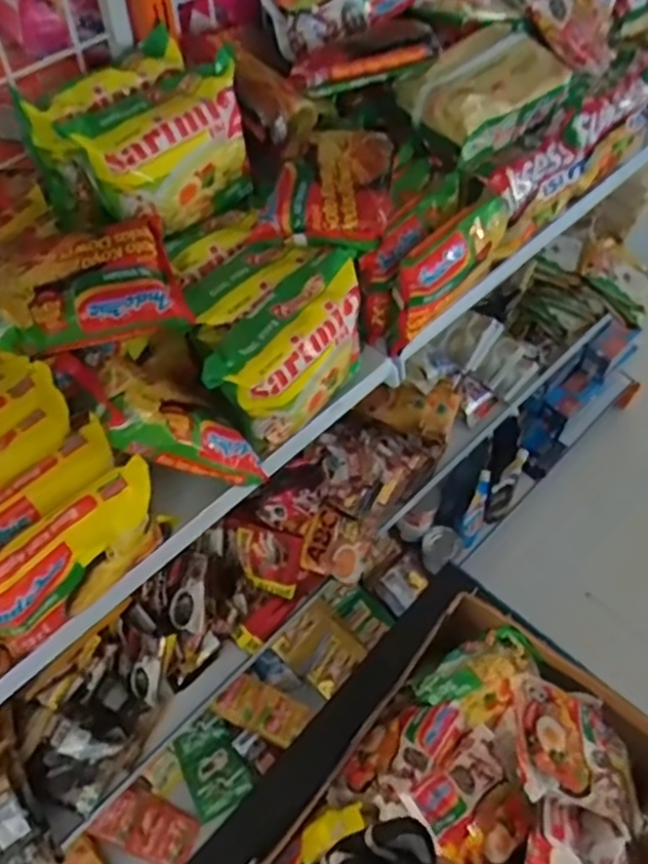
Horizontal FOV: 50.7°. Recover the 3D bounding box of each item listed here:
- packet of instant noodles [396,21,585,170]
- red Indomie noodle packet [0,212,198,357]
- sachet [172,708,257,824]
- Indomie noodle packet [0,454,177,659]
[{"bbox_3d":[0.141,-0.306,0.614,0.134,0.061,0.099,-36,64,-22],"label":"packet of instant noodles"},{"bbox_3d":[-0.173,-0.104,0.493,0.133,0.038,0.098,-18,59,-12],"label":"red Indomie noodle packet"},{"bbox_3d":[-0.182,0.533,1.098,0.092,0.010,0.140,-28,78,-15],"label":"sachet"},{"bbox_3d":[-0.154,0.084,0.434,0.127,0.085,0.031,-39,65,-23],"label":"Indomie noodle packet"}]

